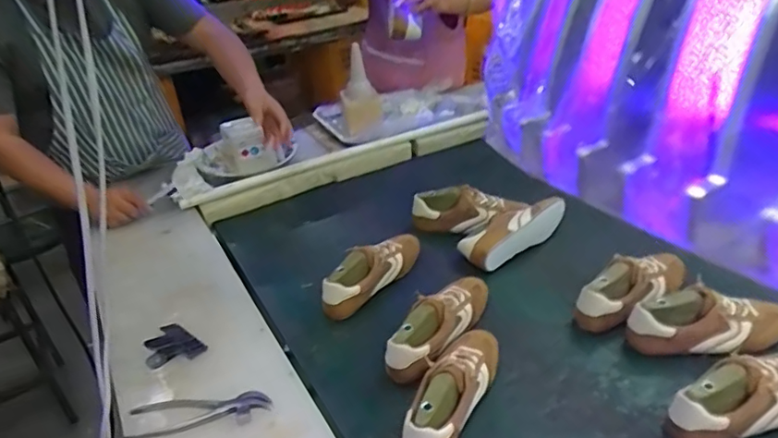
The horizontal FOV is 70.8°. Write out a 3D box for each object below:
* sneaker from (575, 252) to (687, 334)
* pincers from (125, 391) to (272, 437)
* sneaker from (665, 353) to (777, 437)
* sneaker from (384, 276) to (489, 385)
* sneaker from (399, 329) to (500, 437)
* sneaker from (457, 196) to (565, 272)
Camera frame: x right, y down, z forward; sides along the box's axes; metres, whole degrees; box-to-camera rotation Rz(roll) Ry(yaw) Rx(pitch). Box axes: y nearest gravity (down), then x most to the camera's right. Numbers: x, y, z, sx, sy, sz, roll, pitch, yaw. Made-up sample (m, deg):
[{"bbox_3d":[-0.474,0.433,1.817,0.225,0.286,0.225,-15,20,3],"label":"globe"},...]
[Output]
[{"bbox_3d":[0.432,0.104,0.937,0.258,0.086,0.080,-22,37,-28],"label":"sneaker"},{"bbox_3d":[-0.262,0.265,0.765,0.187,0.015,0.060,-10,33,-10],"label":"pincers"},{"bbox_3d":[0.490,0.233,0.727,0.252,0.091,0.075,-15,34,-14],"label":"sneaker"},{"bbox_3d":[0.089,0.161,0.899,0.076,0.068,0.249,17,37,28],"label":"sneaker"},{"bbox_3d":[0.096,0.231,0.777,0.078,0.078,0.253,10,36,23],"label":"sneaker"},{"bbox_3d":[0.249,0.019,1.104,0.241,0.078,0.075,-25,37,-28],"label":"sneaker"}]

